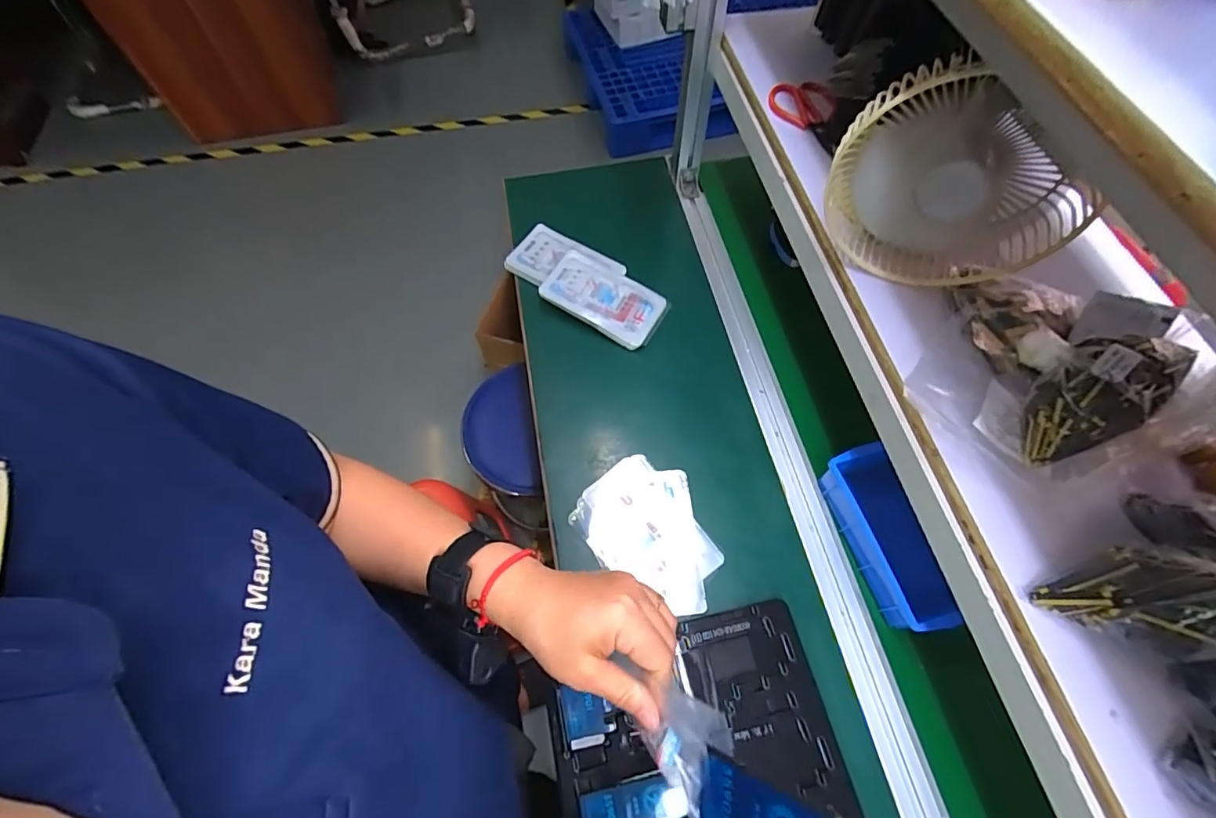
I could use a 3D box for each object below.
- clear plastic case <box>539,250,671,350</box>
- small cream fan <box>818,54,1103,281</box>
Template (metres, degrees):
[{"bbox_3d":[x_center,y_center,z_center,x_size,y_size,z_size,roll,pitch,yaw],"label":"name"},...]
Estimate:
[{"bbox_3d":[-0.004,-0.163,0.753,0.175,0.017,0.098,30,70,6],"label":"clear plastic case"},{"bbox_3d":[0.290,-0.187,0.435,0.189,0.173,0.063,15,65,8],"label":"small cream fan"}]

